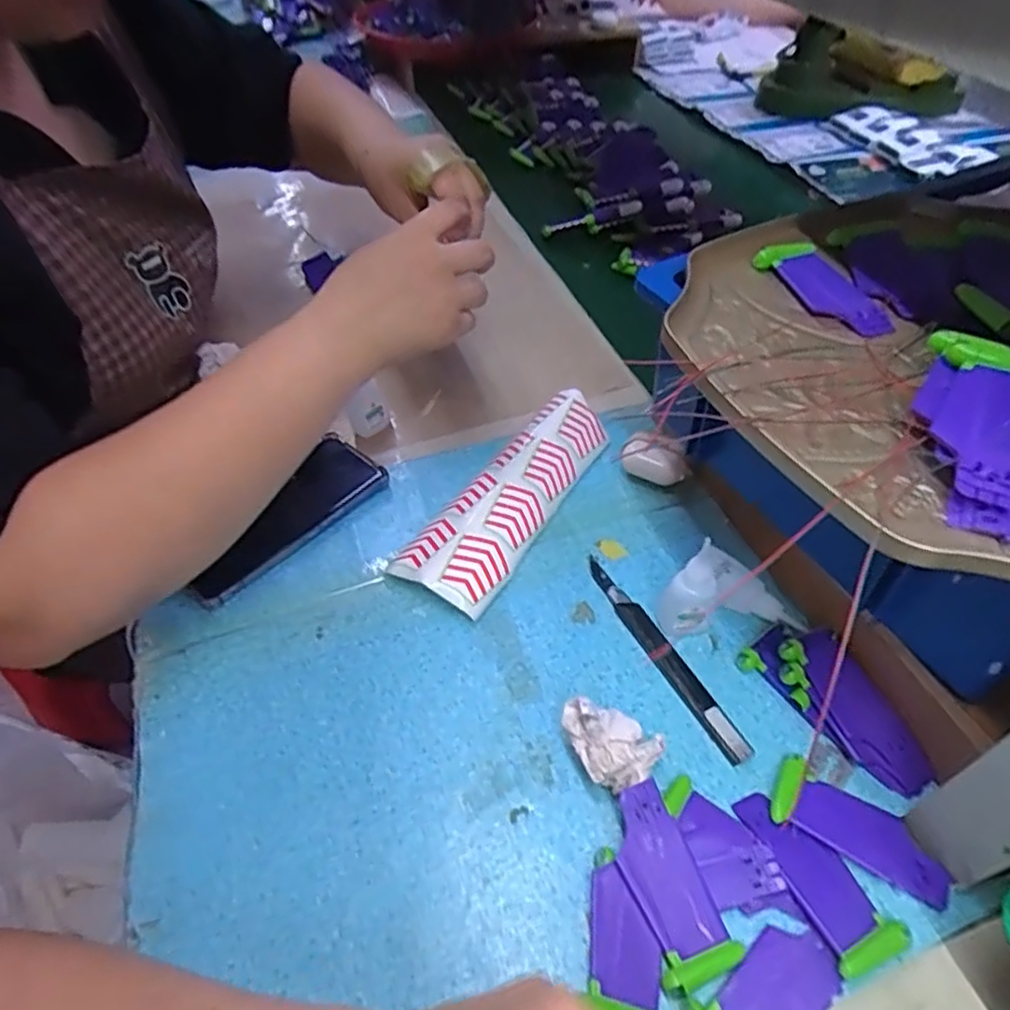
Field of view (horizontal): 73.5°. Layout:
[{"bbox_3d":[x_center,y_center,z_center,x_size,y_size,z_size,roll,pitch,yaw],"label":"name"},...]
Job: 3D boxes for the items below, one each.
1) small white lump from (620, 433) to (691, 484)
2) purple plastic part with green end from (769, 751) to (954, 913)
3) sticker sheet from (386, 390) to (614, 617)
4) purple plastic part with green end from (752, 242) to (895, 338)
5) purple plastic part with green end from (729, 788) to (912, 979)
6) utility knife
[{"bbox_3d":[0.121,-0.036,0.543,0.053,0.035,0.027,19,52,18],"label":"small white lump"},{"bbox_3d":[0.194,0.175,0.369,0.090,0.007,0.040,22,53,20],"label":"purple plastic part with green end"},{"bbox_3d":[0.007,-0.011,0.526,0.073,0.036,0.215,26,54,23],"label":"sticker sheet"},{"bbox_3d":[0.192,-0.130,0.405,0.043,0.012,0.090,-18,50,-13],"label":"purple plastic part with green end"},{"bbox_3d":[0.161,0.193,0.355,0.037,0.007,0.090,-24,52,-18],"label":"purple plastic part with green end"},{"bbox_3d":[0.103,0.095,0.447,0.017,0.010,0.164,-22,51,-17],"label":"utility knife"}]

